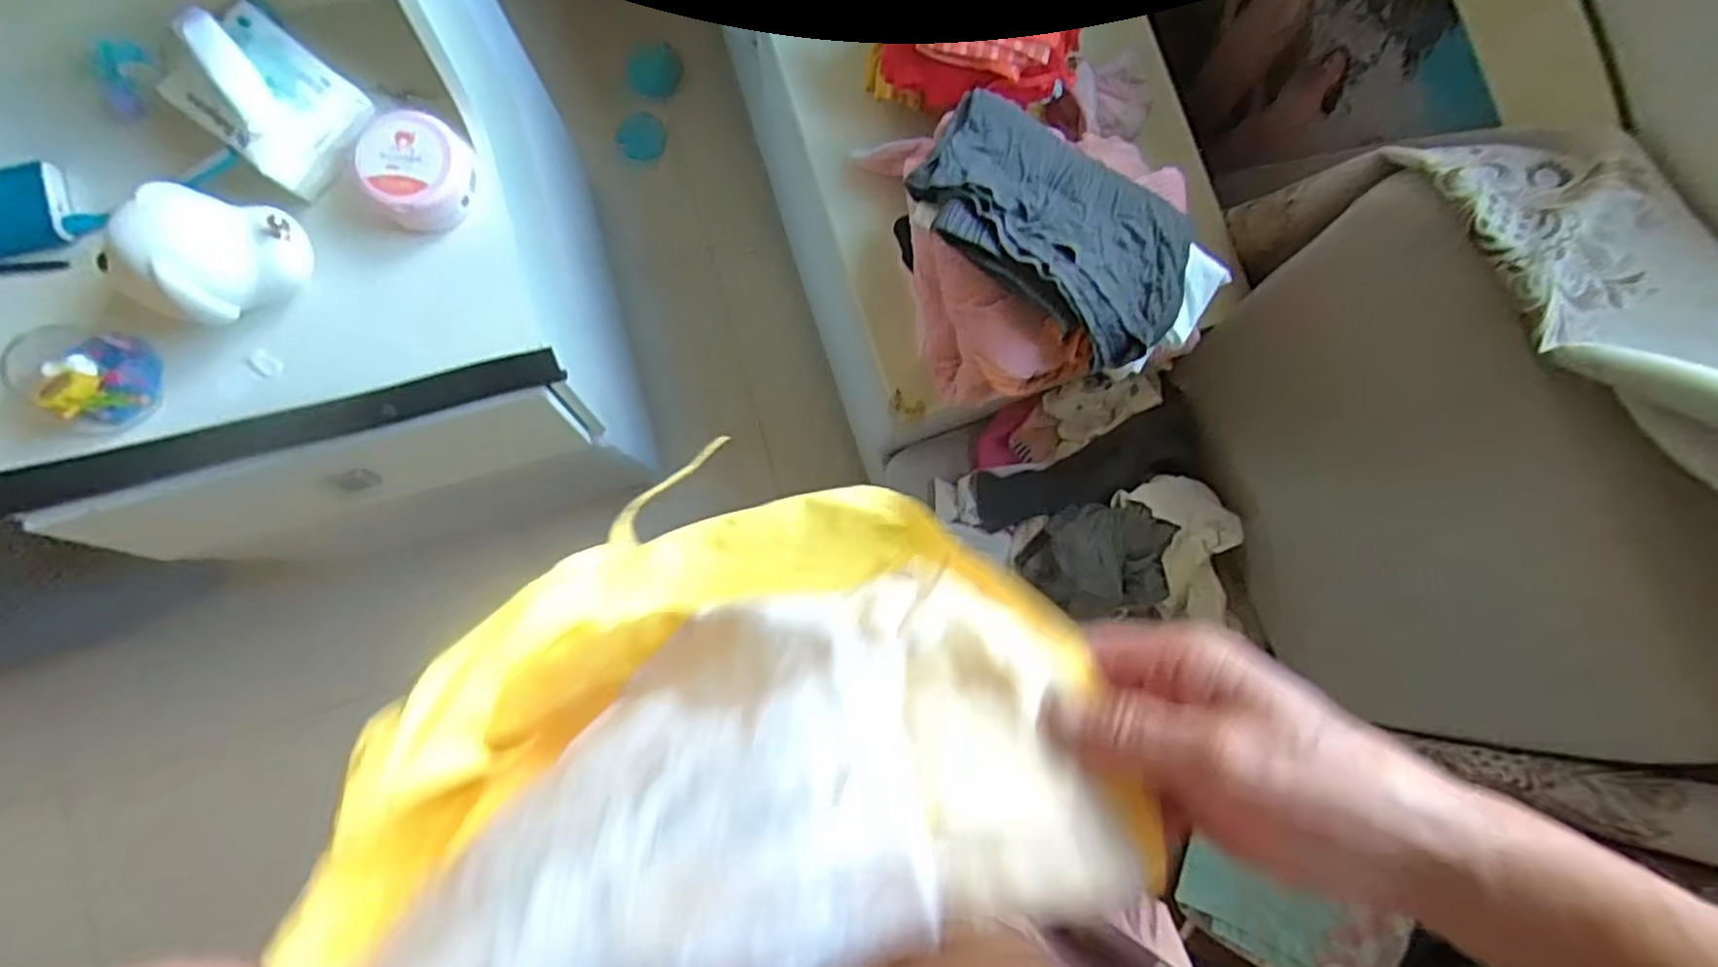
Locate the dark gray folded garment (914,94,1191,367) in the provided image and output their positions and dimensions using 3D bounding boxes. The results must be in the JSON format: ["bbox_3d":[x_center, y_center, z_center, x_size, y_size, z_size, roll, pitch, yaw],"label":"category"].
[{"bbox_3d":[0.196,-0.257,0.703,0.282,0.054,0.178,38,82,0],"label":"dark gray folded garment"}]

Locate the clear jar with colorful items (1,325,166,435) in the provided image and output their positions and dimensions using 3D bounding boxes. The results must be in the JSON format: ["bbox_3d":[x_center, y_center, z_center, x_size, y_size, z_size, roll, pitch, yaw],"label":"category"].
[{"bbox_3d":[-0.673,-0.092,0.640,0.083,0.063,0.092,18,83,-3],"label":"clear jar with colorful items"}]

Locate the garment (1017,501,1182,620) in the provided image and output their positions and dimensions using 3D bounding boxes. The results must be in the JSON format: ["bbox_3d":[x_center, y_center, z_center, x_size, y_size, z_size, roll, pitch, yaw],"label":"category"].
[{"bbox_3d":[0.305,0.102,0.935,0.173,0.077,0.147,-7,85,-6],"label":"garment"}]

